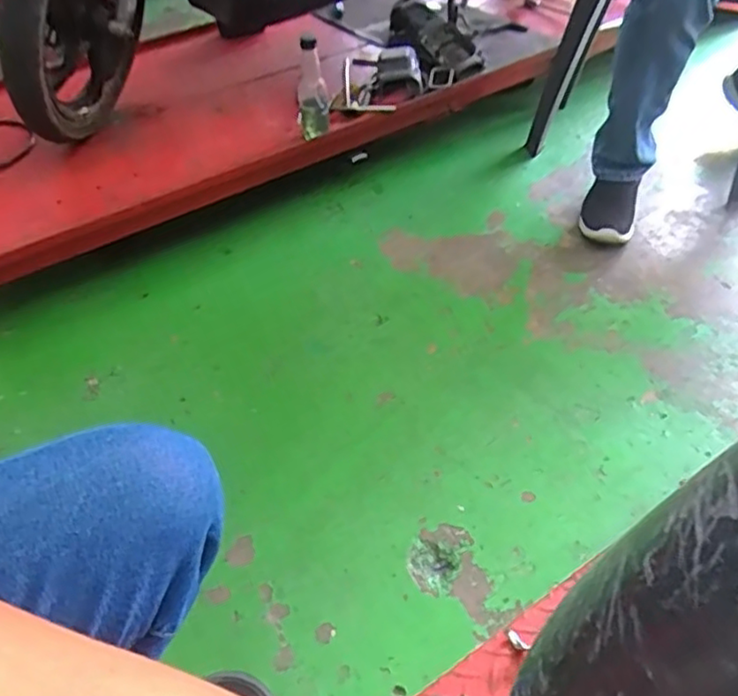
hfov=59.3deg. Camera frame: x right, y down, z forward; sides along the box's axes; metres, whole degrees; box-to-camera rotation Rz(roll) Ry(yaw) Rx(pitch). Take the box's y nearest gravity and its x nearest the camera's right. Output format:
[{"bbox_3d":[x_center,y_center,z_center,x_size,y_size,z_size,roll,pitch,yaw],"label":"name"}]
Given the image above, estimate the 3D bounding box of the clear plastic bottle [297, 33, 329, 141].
[{"bbox_3d":[-0.111,-0.490,1.232,0.061,0.195,0.065,-6,45,-1],"label":"clear plastic bottle"}]

